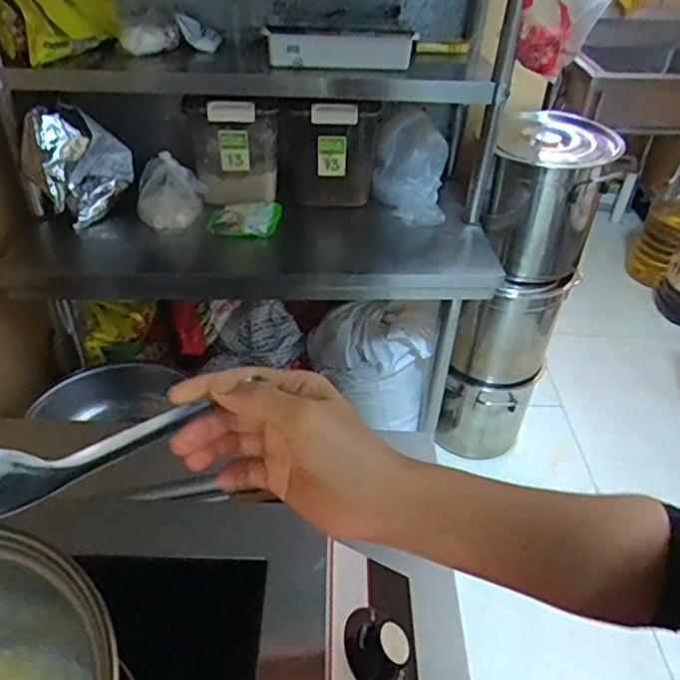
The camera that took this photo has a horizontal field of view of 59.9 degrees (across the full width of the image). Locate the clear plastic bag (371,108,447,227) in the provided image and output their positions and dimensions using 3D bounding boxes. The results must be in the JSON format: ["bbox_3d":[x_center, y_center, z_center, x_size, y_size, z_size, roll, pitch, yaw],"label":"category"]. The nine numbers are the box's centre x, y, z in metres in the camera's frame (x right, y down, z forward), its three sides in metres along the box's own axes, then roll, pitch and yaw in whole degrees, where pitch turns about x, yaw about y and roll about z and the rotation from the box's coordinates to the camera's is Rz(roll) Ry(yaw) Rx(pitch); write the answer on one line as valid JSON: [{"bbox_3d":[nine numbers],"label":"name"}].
[{"bbox_3d":[0.165,-0.377,1.351,0.166,0.235,0.150,1,39,-1],"label":"clear plastic bag"}]

